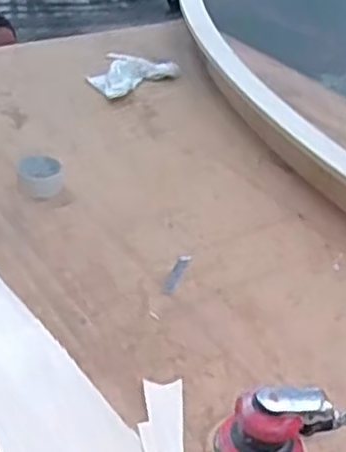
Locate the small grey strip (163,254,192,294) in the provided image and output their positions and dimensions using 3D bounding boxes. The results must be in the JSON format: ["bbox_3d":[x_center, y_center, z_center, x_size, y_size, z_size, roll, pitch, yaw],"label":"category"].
[{"bbox_3d":[0.007,0.073,1.084,0.020,0.005,0.109,14,35,11],"label":"small grey strip"}]

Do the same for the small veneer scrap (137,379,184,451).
[{"bbox_3d":[-0.012,0.247,0.816,0.051,0.004,0.177,3,34,-4],"label":"small veneer scrap"}]

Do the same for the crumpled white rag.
[{"bbox_3d":[-0.099,-0.346,1.627,0.176,0.027,0.222,14,35,11],"label":"crumpled white rag"}]

